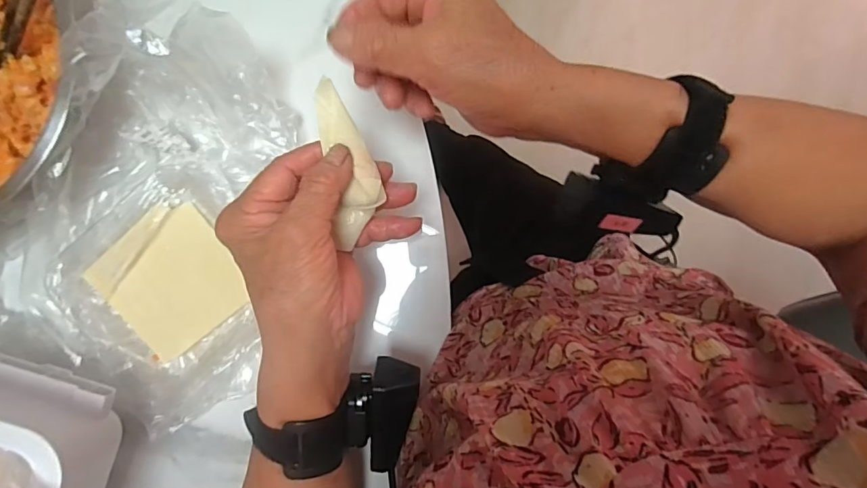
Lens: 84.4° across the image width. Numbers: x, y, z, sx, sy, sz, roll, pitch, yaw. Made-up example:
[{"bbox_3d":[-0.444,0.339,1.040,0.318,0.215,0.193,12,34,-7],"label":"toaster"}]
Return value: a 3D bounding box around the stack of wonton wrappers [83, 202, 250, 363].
[{"bbox_3d":[-0.191,0.026,0.350,0.088,0.010,0.090,-38,90,-2],"label":"stack of wonton wrappers"}]

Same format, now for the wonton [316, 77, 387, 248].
[{"bbox_3d":[-0.046,-0.043,0.269,0.028,0.013,0.093,-9,112,-2],"label":"wonton"}]

